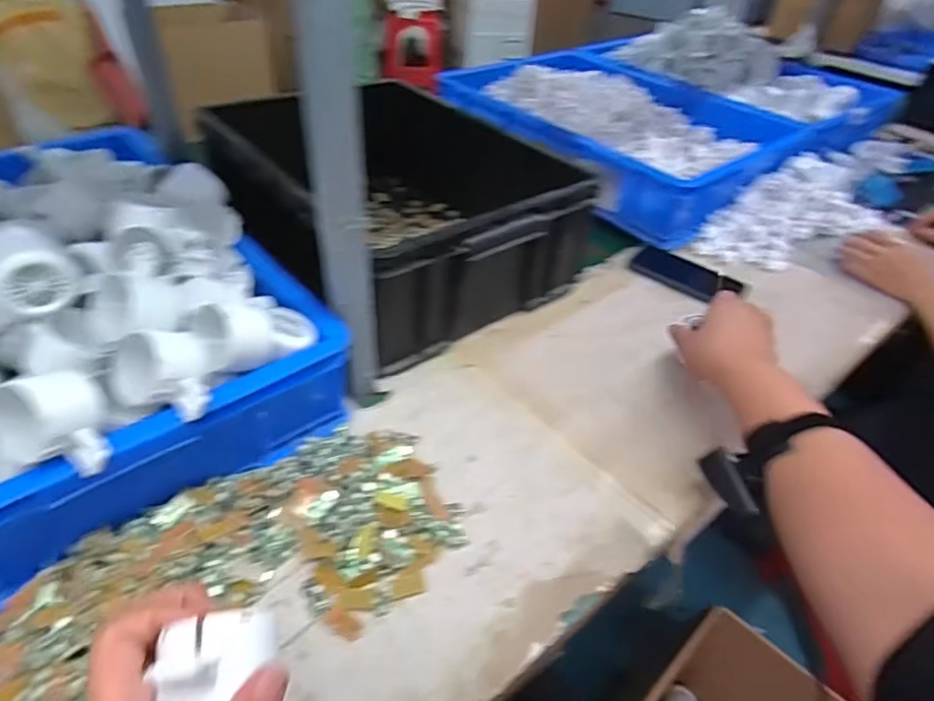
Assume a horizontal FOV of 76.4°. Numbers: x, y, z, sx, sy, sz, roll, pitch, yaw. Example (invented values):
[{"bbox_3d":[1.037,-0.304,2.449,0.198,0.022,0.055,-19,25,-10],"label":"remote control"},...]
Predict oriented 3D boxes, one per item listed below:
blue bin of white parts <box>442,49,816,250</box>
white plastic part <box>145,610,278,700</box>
[{"bbox_3d":[0.291,-0.444,1.184,0.457,0.133,0.608,-25,49,-30],"label":"blue bin of white parts"},{"bbox_3d":[-0.124,0.154,0.289,0.057,0.024,0.044,-8,41,-12],"label":"white plastic part"}]

